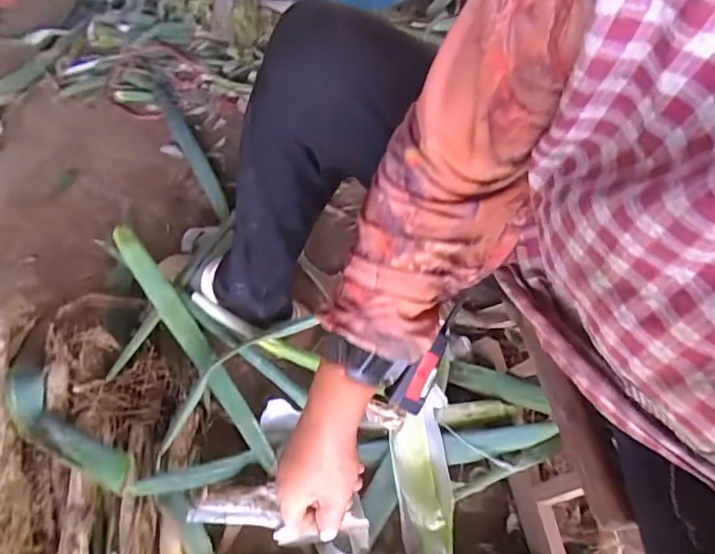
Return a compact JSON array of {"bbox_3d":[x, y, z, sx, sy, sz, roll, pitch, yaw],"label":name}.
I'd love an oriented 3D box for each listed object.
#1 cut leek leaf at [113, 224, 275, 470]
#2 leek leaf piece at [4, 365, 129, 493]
[{"bbox_3d":[-0.222,0.084,0.695,0.031,0.022,0.386,-33,77,-19],"label":"cut leek leaf"},{"bbox_3d":[-0.327,0.171,0.573,0.198,0.037,0.057,31,62,24],"label":"leek leaf piece"}]

